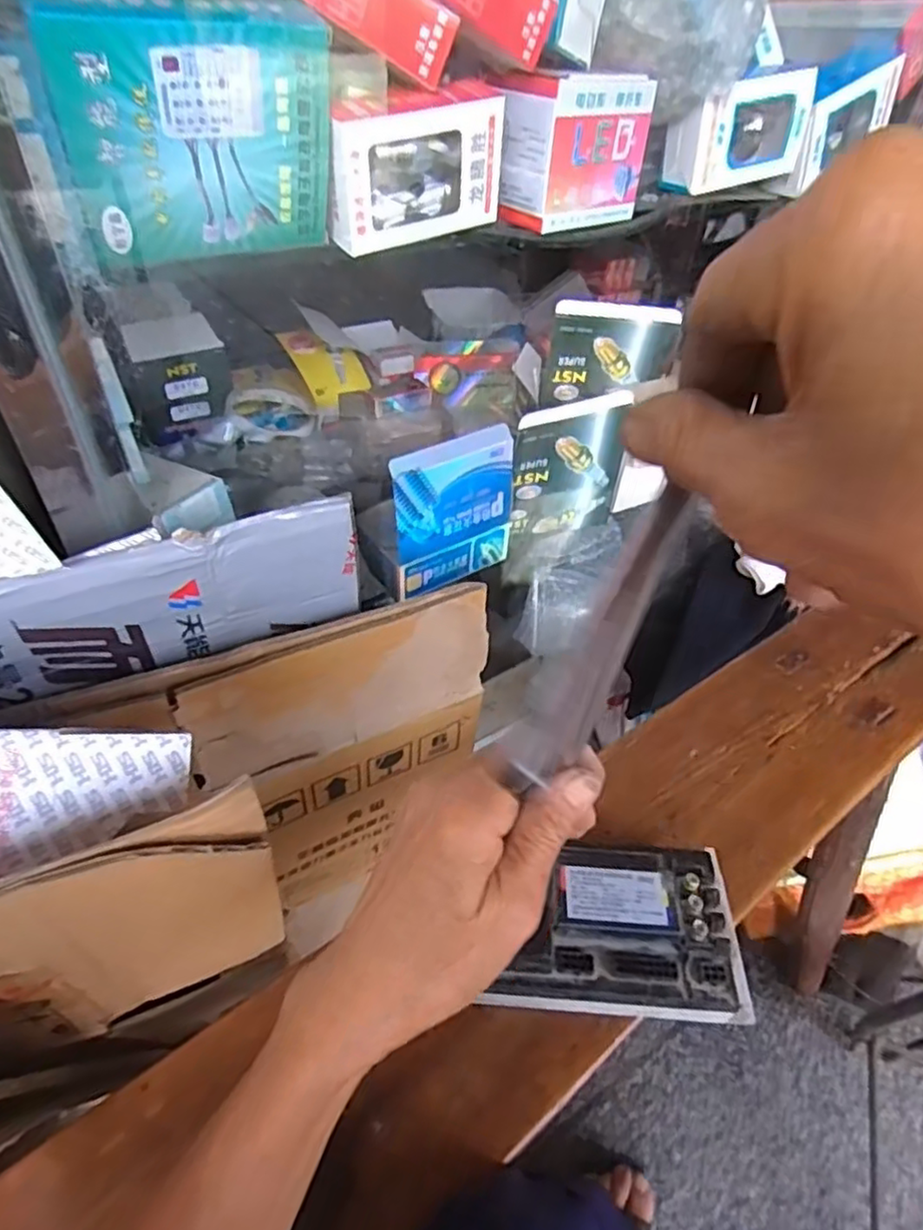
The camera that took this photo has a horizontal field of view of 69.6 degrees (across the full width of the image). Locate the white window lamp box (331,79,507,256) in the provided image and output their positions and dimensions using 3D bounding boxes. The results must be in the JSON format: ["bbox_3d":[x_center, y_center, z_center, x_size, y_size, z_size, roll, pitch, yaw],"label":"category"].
[{"bbox_3d":[-0.028,-0.274,0.410,0.109,0.076,0.028,-22,49,-25],"label":"white window lamp box"}]

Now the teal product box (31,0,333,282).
[{"bbox_3d":[-0.133,-0.244,0.349,0.134,0.104,0.030,-23,49,-25],"label":"teal product box"}]

